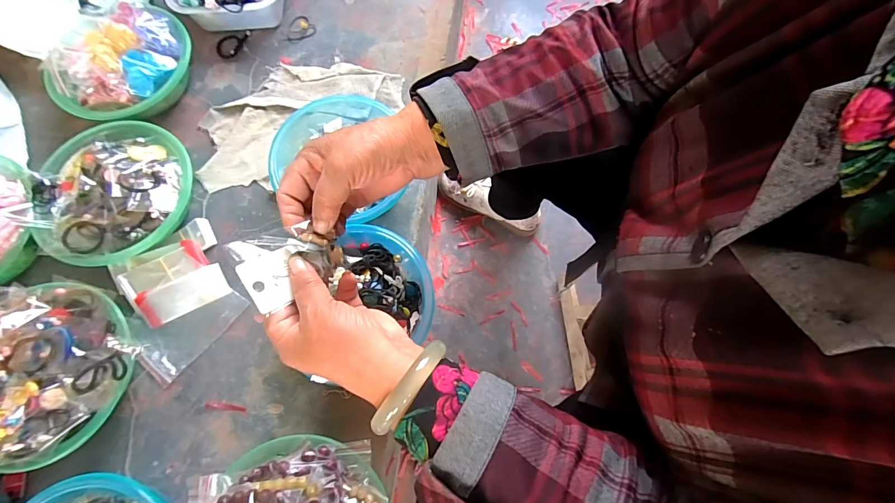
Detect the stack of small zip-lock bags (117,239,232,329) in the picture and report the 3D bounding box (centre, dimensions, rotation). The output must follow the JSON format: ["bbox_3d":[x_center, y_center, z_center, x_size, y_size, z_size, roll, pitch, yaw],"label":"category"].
[{"bbox_3d":[-0.425,0.046,0.592,0.134,0.036,0.108,-27,75,-7],"label":"stack of small zip-lock bags"}]

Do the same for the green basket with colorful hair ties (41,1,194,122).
[{"bbox_3d":[-0.583,-0.342,0.670,0.250,0.117,0.239,38,77,11],"label":"green basket with colorful hair ties"}]

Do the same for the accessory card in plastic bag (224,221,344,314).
[{"bbox_3d":[-0.120,0.006,0.291,0.072,0.009,0.057,-25,97,-29],"label":"accessory card in plastic bag"}]

